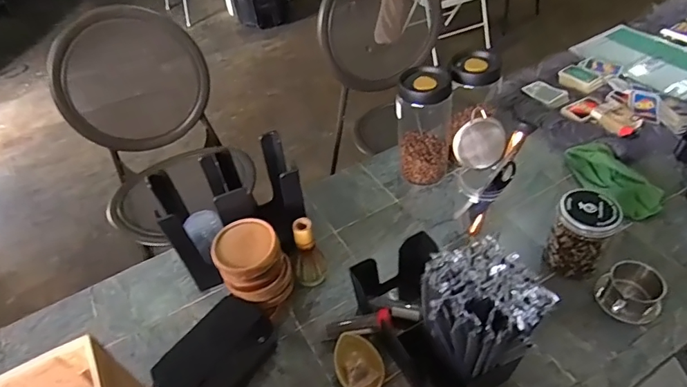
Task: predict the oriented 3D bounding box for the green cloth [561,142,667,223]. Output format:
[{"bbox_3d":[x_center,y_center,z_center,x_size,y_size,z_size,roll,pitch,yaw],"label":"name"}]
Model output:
[{"bbox_3d":[0.526,-0.033,0.889,0.103,0.035,0.202,-22,47,-14],"label":"green cloth"}]

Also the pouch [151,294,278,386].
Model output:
[{"bbox_3d":[-0.189,0.248,0.689,0.119,0.054,0.176,23,52,27],"label":"pouch"}]

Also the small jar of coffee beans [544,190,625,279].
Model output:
[{"bbox_3d":[0.385,0.067,0.734,0.084,0.128,0.080,-4,45,4],"label":"small jar of coffee beans"}]

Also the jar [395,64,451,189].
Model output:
[{"bbox_3d":[0.160,-0.133,0.901,0.101,0.230,0.096,-4,45,4],"label":"jar"}]

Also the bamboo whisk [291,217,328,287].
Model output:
[{"bbox_3d":[-0.060,0.106,0.764,0.054,0.136,0.048,-10,45,-3],"label":"bamboo whisk"}]

